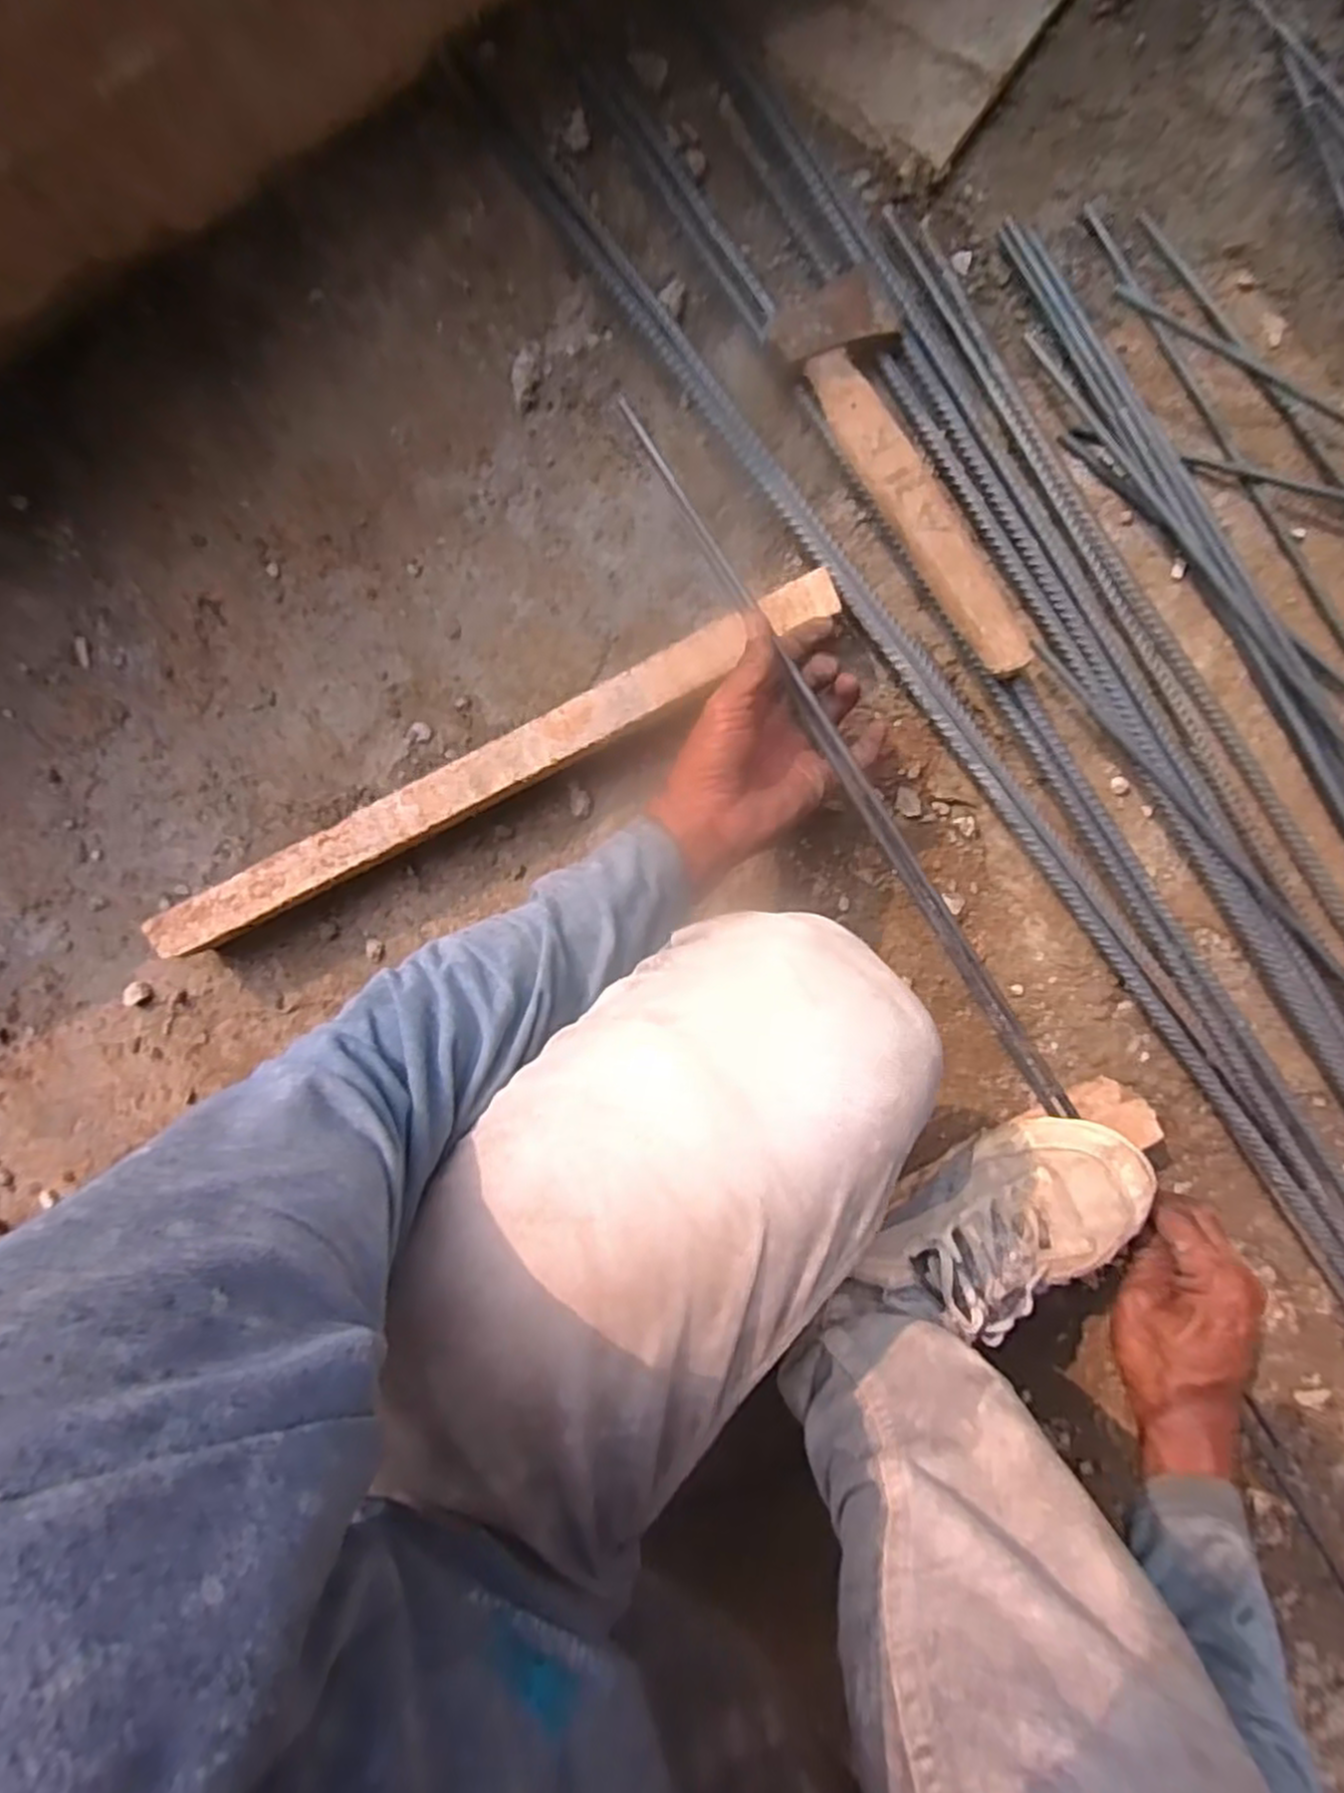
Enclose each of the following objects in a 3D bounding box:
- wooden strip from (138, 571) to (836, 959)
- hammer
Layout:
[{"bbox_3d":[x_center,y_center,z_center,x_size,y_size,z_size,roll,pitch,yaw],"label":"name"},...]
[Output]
[{"bbox_3d":[-0.139,-0.085,0.556,0.538,0.020,0.040,-26,92,8],"label":"wooden strip"},{"bbox_3d":[0.159,-0.268,0.511,0.086,0.047,0.274,-30,91,8],"label":"hammer"}]

